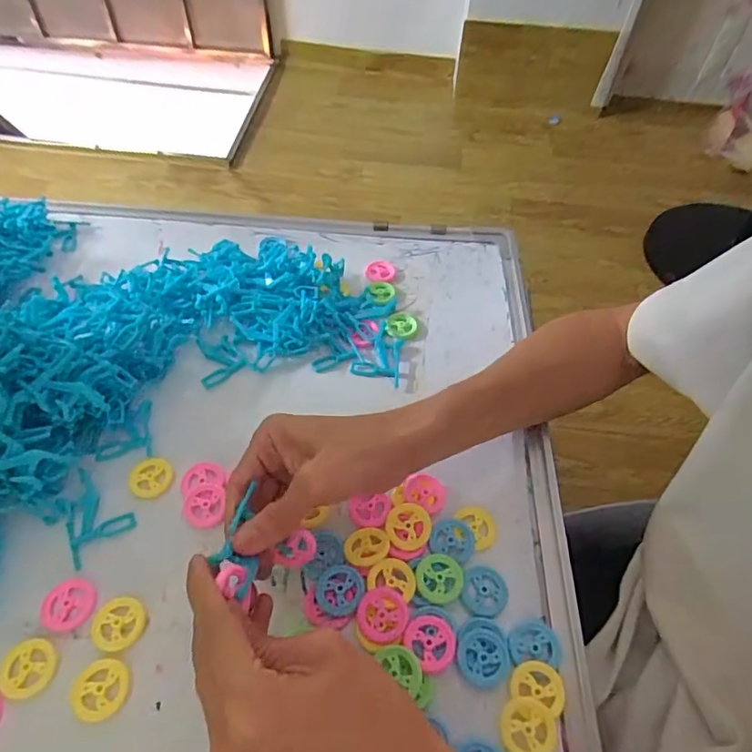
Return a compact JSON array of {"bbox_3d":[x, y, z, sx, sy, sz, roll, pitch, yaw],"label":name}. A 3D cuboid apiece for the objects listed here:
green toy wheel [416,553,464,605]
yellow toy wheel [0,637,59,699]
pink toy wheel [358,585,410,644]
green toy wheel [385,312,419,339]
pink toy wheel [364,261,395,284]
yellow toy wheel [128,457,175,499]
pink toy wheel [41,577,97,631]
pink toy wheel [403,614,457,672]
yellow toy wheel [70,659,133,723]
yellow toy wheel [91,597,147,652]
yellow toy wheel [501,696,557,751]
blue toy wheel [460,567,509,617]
[{"bbox_3d":[0.040,0.127,0.330,0.029,0.004,0.030,2,51,-2],"label":"green toy wheel"},{"bbox_3d":[-0.196,0.163,0.295,0.031,0.004,0.029,2,51,-2],"label":"yellow toy wheel"},{"bbox_3d":[0.004,0.142,0.313,0.030,0.004,0.030,1,52,-2],"label":"pink toy wheel"},{"bbox_3d":[0.024,-0.047,0.475,0.027,0.005,0.031,33,57,21],"label":"green toy wheel"},{"bbox_3d":[0.004,-0.102,0.519,0.030,0.010,0.027,3,51,0],"label":"pink toy wheel"},{"bbox_3d":[-0.159,0.071,0.370,0.029,0.004,0.031,2,51,-2],"label":"yellow toy wheel"},{"bbox_3d":[-0.186,0.137,0.317,0.030,0.004,0.030,2,51,-2],"label":"pink toy wheel"},{"bbox_3d":[0.032,0.155,0.307,0.030,0.004,0.030,2,51,-2],"label":"pink toy wheel"},{"bbox_3d":[-0.152,0.173,0.290,0.031,0.004,0.029,2,51,-2],"label":"yellow toy wheel"},{"bbox_3d":[-0.153,0.147,0.311,0.031,0.004,0.030,2,51,-2],"label":"yellow toy wheel"},{"bbox_3d":[0.083,0.191,0.284,0.029,0.005,0.028,2,51,-2],"label":"yellow toy wheel"},{"bbox_3d":[0.068,0.136,0.330,0.027,0.006,0.029,2,51,-2],"label":"blue toy wheel"}]

